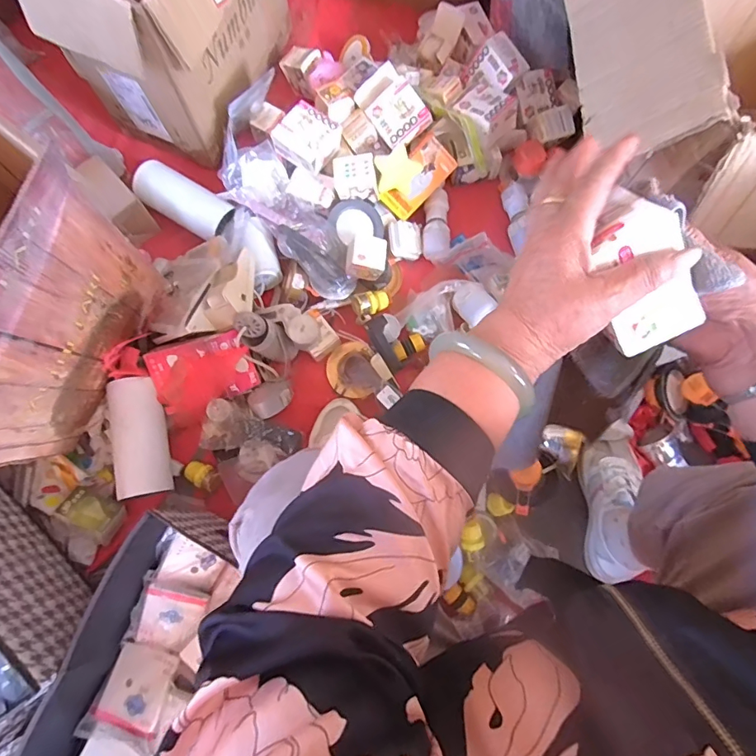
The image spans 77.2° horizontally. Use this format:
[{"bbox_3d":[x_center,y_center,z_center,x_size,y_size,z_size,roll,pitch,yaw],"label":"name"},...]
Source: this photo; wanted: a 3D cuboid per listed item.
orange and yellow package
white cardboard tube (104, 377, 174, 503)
[{"bbox_3d":[0.068,-0.345,0.821,0.071,0.025,0.131,37,110,-28],"label":"orange and yellow package"},{"bbox_3d":[-0.363,0.090,0.719,0.066,0.060,0.174,-11,79,-2],"label":"white cardboard tube"}]

